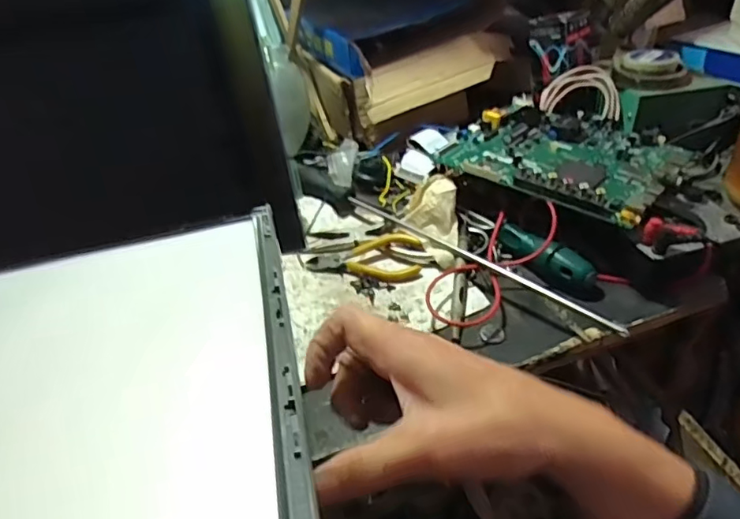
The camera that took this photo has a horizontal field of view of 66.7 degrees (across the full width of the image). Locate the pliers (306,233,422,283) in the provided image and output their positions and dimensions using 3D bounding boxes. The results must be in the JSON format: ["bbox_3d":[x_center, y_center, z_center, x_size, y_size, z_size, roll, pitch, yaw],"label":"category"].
[{"bbox_3d":[-0.006,0.000,0.522,0.104,0.008,0.048,-3,61,6],"label":"pliers"}]

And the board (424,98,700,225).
[{"bbox_3d":[0.190,-0.108,0.545,0.200,0.021,0.168,27,48,32],"label":"board"}]

